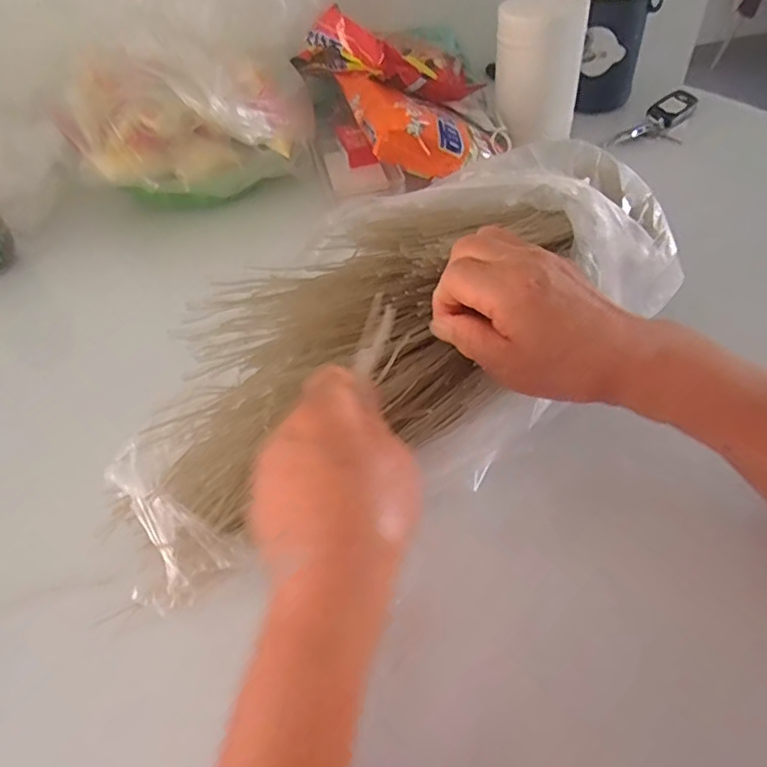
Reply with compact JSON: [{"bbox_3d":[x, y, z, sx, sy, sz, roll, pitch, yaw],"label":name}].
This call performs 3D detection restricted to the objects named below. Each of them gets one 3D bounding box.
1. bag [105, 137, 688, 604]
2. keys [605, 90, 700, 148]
[{"bbox_3d":[0.010,-0.034,0.359,0.365,0.076,0.180,-34,53,-9],"label":"bag"},{"bbox_3d":[0.315,-0.296,0.650,0.103,0.029,0.056,-35,54,-24],"label":"keys"}]

